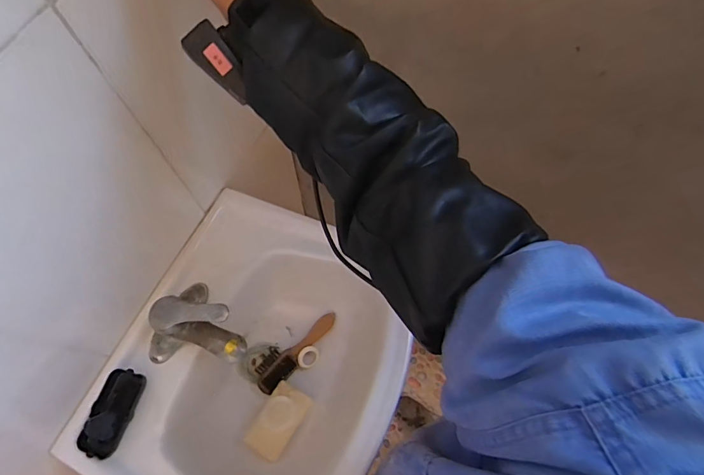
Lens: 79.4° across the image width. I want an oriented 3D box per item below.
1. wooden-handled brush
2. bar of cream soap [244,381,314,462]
[{"bbox_3d":[-0.100,0.188,0.726,0.053,0.028,0.164,40,73,13],"label":"wooden-handled brush"},{"bbox_3d":[-0.116,0.288,0.669,0.064,0.025,0.106,29,71,10],"label":"bar of cream soap"}]

